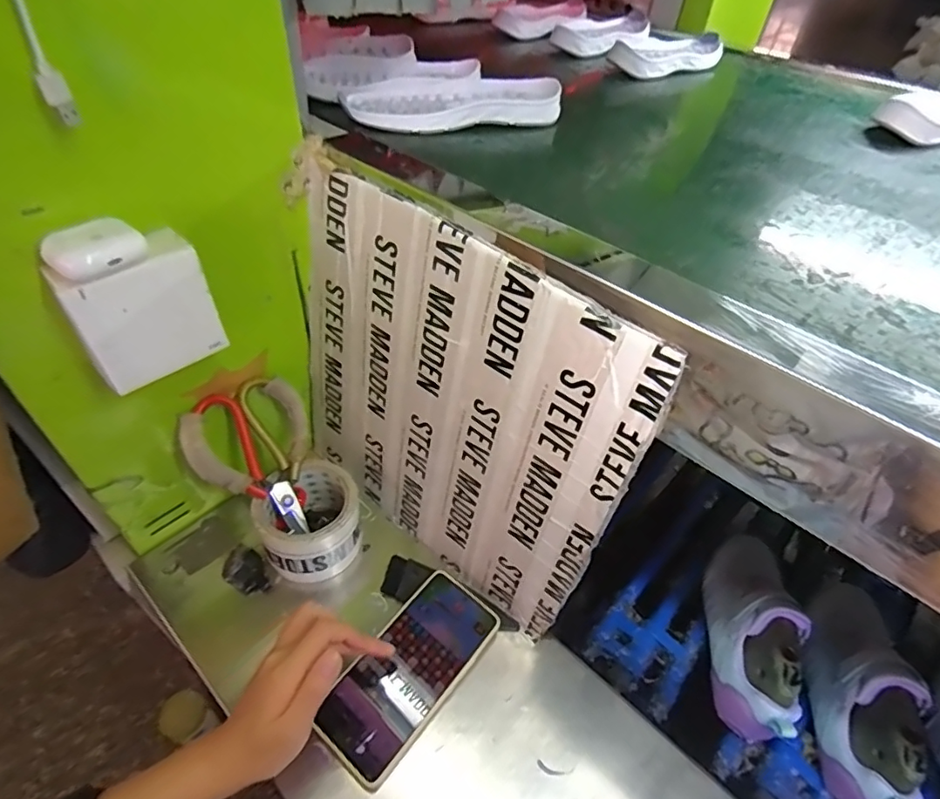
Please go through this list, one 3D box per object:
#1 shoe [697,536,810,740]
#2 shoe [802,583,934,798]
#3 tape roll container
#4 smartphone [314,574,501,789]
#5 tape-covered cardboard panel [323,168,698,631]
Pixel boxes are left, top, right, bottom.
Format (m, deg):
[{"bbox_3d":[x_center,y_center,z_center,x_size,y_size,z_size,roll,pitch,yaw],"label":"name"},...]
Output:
[{"bbox_3d":[0.272,0.211,0.510,0.065,0.075,0.193,12,46,8],"label":"shoe"},{"bbox_3d":[0.354,0.257,0.479,0.064,0.077,0.189,20,47,15],"label":"shoe"},{"bbox_3d":[-0.157,0.126,0.528,0.093,0.078,0.092,-20,50,-23],"label":"tape roll container"},{"bbox_3d":[-0.051,0.235,0.465,0.078,0.017,0.167,30,55,23],"label":"smartphone"},{"bbox_3d":[-0.025,0.018,0.457,0.320,0.329,0.010,36,44,25],"label":"tape-covered cardboard panel"}]

